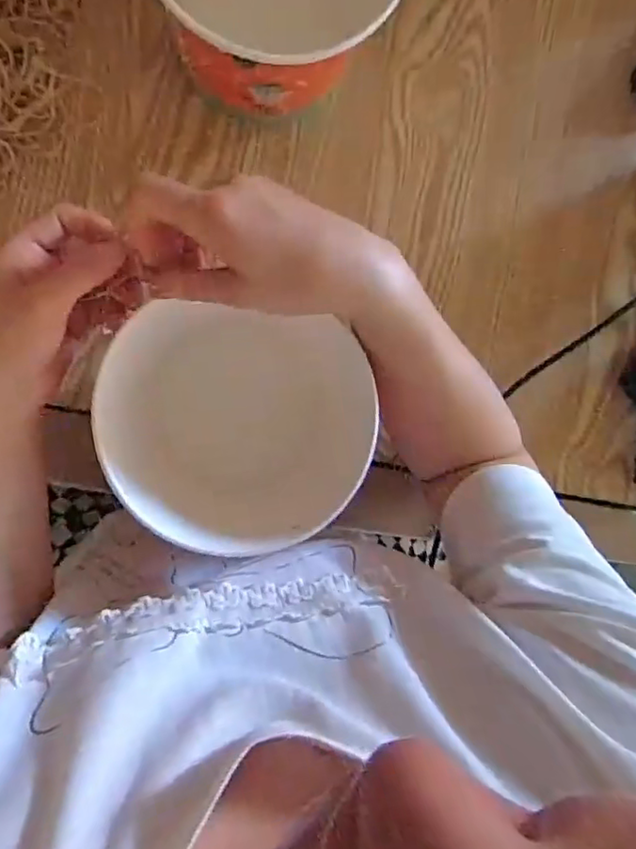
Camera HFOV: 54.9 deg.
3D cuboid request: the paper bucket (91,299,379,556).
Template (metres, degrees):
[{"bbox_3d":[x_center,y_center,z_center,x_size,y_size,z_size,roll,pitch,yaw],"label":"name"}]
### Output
[{"bbox_3d":[-0.052,0.009,0.431,0.186,0.148,0.181,1,94,-8],"label":"paper bucket"}]

